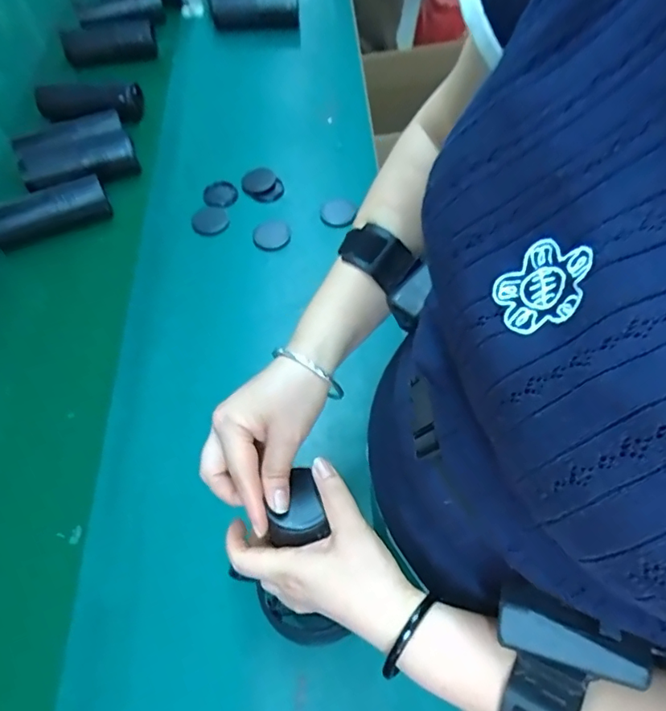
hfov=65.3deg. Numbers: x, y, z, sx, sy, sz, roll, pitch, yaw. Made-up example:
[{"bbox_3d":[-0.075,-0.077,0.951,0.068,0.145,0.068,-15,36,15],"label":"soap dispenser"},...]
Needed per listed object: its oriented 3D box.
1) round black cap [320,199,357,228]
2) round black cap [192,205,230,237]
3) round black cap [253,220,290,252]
[{"bbox_3d":[0.009,-0.206,0.746,0.055,0.005,0.049,-37,66,-21],"label":"round black cap"},{"bbox_3d":[-0.173,-0.190,0.732,0.051,0.010,0.052,0,58,-1],"label":"round black cap"},{"bbox_3d":[-0.085,-0.167,0.724,0.054,0.004,0.055,0,58,-1],"label":"round black cap"}]

